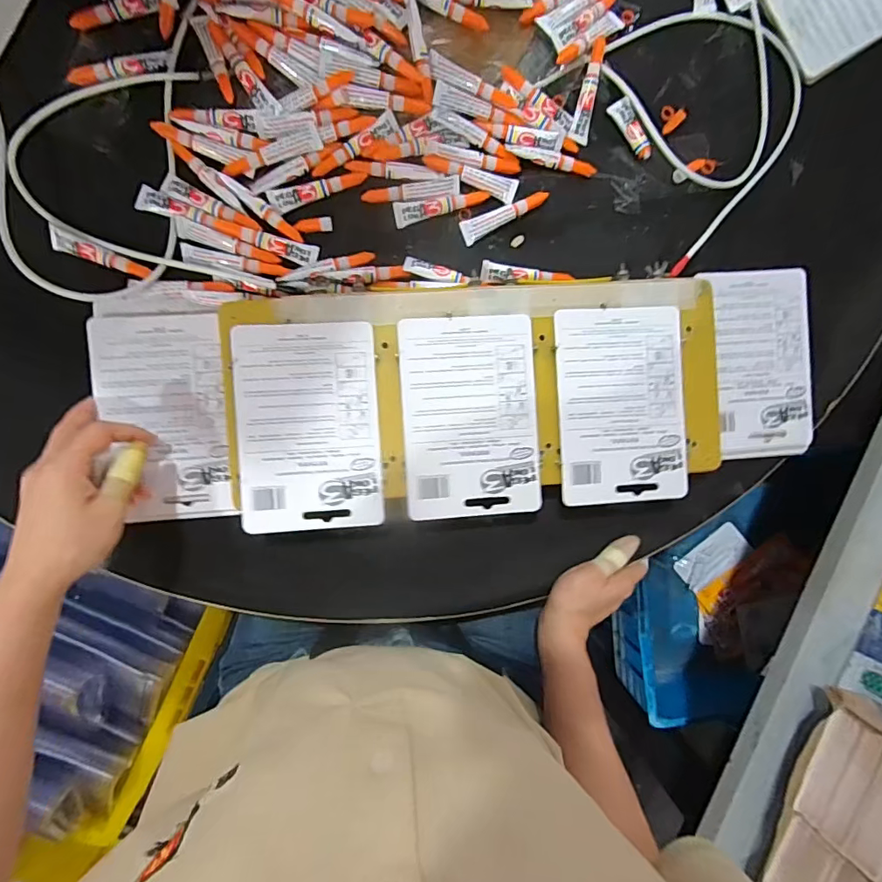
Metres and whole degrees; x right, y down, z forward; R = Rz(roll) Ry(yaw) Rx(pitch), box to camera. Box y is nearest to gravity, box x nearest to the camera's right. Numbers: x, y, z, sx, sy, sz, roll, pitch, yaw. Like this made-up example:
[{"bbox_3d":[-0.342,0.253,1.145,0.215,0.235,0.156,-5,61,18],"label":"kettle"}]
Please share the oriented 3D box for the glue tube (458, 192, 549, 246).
[{"bbox_3d":[0.055,-0.203,0.436,0.082,0.008,0.021,-29,93,-4],"label":"glue tube"}]

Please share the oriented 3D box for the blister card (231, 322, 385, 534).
[{"bbox_3d":[-0.105,-0.011,0.391,0.110,0.004,0.161,-3,91,-6],"label":"blister card"}]

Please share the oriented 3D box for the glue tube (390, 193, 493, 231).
[{"bbox_3d":[0.001,-0.205,0.428,0.084,0.009,0.017,-12,92,-4],"label":"glue tube"}]

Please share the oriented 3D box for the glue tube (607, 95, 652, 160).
[{"bbox_3d":[0.172,-0.282,0.445,0.015,0.014,0.058,-28,93,-4],"label":"glue tube"}]

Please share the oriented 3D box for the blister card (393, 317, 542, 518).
[{"bbox_3d":[0.025,-0.020,0.403,0.110,0.004,0.162,-3,91,-6],"label":"blister card"}]

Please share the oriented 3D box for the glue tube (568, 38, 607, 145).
[{"bbox_3d":[0.131,-0.311,0.435,0.018,0.015,0.085,9,90,-5],"label":"glue tube"}]

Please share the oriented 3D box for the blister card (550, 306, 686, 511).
[{"bbox_3d":[0.153,-0.030,0.413,0.110,0.004,0.161,-3,90,-5],"label":"blister card"}]

